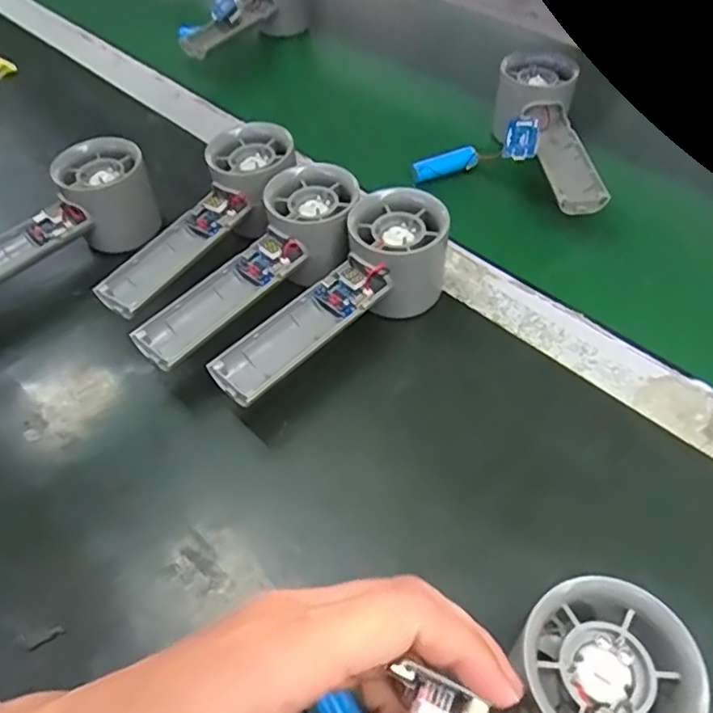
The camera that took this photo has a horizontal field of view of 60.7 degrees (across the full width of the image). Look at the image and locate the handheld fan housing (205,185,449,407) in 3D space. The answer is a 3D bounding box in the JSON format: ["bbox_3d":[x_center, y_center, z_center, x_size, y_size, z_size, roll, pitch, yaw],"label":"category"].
[{"bbox_3d":[-0.015,-0.032,0.343,0.151,0.063,0.050,-34,57,-23],"label":"handheld fan housing"}]

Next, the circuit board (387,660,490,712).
[{"bbox_3d":[0.024,0.104,0.182,0.030,0.011,0.013,19,52,18],"label":"circuit board"}]

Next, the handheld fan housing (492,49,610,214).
[{"bbox_3d":[0.138,-0.165,0.443,0.054,0.050,0.152,-3,51,0],"label":"handheld fan housing"}]

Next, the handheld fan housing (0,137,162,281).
[{"bbox_3d":[-0.206,-0.079,0.398,0.158,0.063,0.060,-36,58,-24],"label":"handheld fan housing"}]

